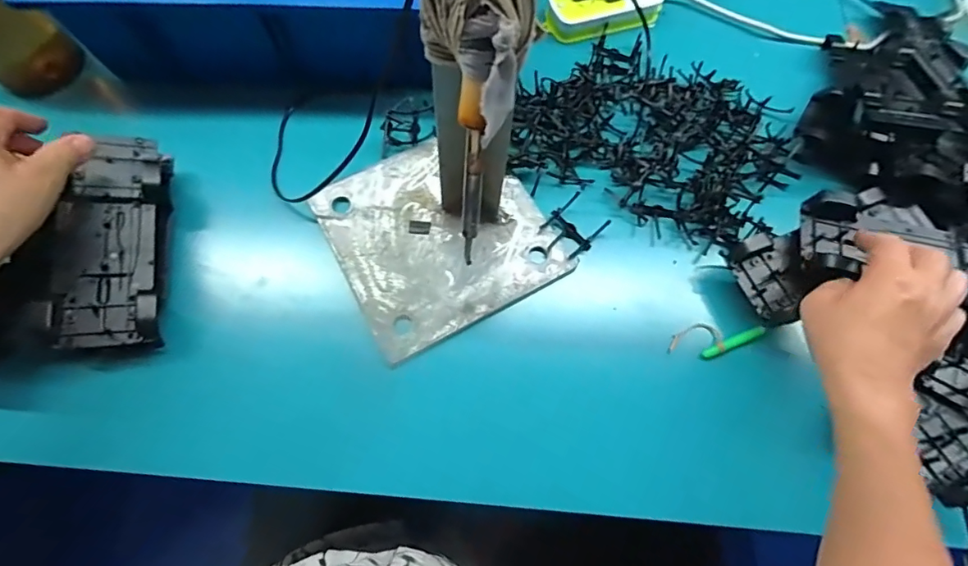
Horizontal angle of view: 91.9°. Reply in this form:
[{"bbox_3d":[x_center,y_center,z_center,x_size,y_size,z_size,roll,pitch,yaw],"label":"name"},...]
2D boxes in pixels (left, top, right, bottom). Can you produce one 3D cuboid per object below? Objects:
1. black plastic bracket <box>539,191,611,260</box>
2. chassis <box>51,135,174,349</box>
[{"bbox_3d":[0.087,-0.053,0.460,0.061,0.011,0.049,-41,77,-15],"label":"black plastic bracket"},{"bbox_3d":[-0.323,-0.040,0.406,0.083,0.045,0.198,1,70,-28],"label":"chassis"}]

